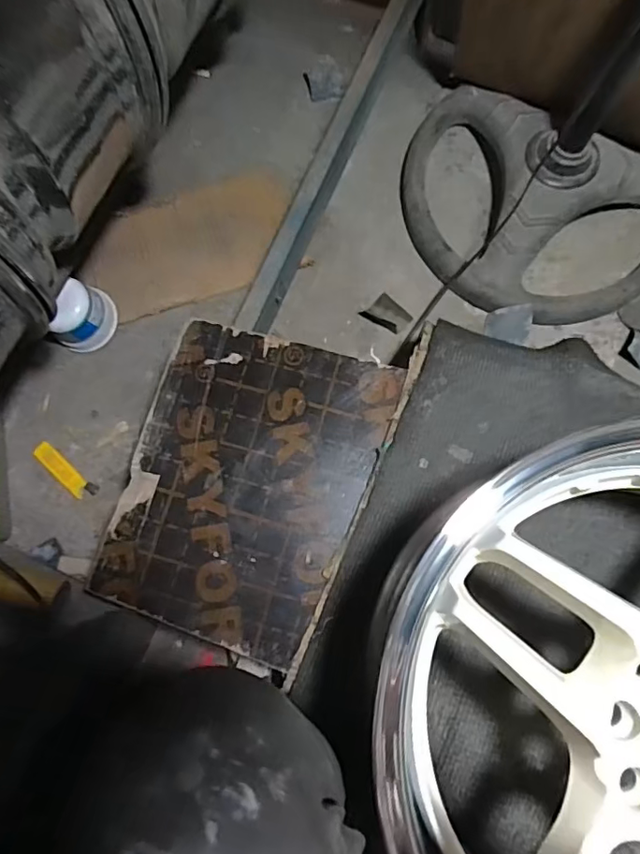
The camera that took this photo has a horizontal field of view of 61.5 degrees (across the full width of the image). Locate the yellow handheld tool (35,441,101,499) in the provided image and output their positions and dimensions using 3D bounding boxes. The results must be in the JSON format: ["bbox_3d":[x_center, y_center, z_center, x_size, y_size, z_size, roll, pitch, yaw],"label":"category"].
[{"bbox_3d":[-0.345,0.061,0.727,0.100,0.009,0.028,37,80,10],"label":"yellow handheld tool"}]

